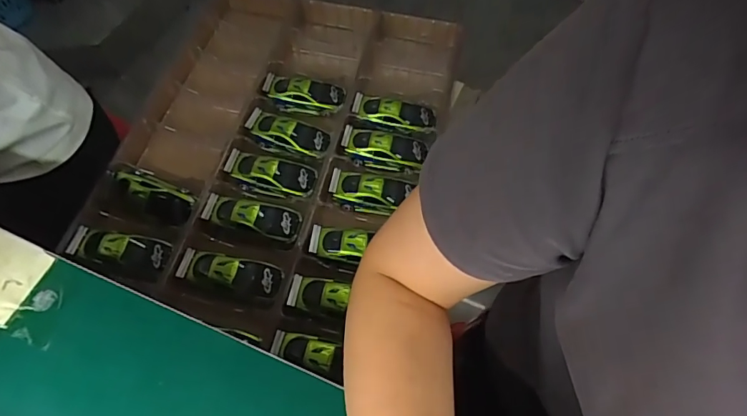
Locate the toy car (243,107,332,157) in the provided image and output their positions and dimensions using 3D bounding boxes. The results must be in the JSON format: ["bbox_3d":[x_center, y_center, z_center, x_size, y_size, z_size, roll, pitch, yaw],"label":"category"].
[{"bbox_3d":[-0.133,-0.111,0.693,0.130,0.032,0.054,22,63,11],"label":"toy car"}]

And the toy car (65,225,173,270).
[{"bbox_3d":[-0.337,0.052,0.600,0.132,0.026,0.042,9,61,4],"label":"toy car"}]

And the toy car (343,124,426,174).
[{"bbox_3d":[0.015,-0.089,0.679,0.119,0.029,0.053,9,61,4],"label":"toy car"}]

